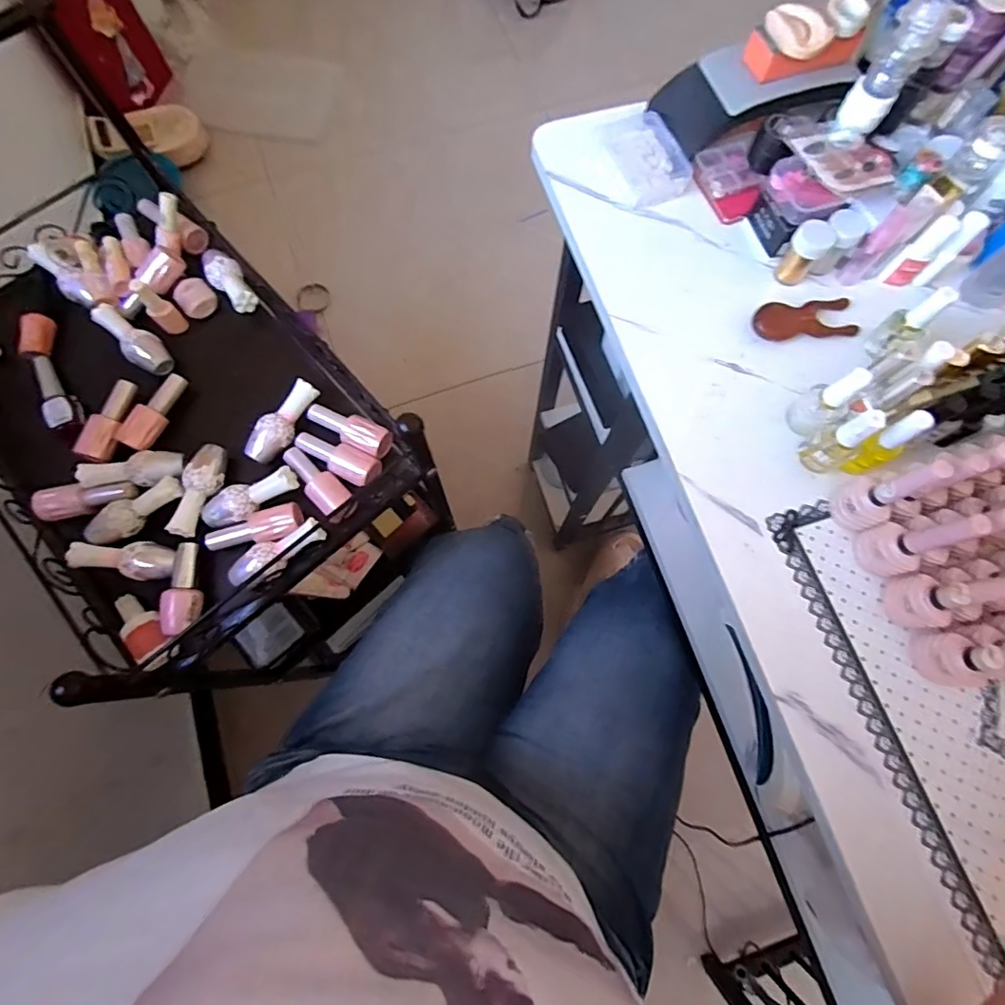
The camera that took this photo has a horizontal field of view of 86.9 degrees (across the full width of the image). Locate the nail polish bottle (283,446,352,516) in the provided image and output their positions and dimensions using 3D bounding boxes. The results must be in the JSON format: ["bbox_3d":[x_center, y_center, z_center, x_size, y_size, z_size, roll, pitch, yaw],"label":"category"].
[{"bbox_3d":[-0.179,-0.021,0.513,0.031,0.024,0.100,-42,64,-11],"label":"nail polish bottle"}]

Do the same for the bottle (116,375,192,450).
[{"bbox_3d":[-0.353,-0.094,0.538,0.025,0.023,0.085,28,76,9],"label":"bottle"}]

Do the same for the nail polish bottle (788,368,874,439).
[{"bbox_3d":[0.248,-0.075,0.410,0.032,0.064,0.033,-39,77,-10],"label":"nail polish bottle"}]

